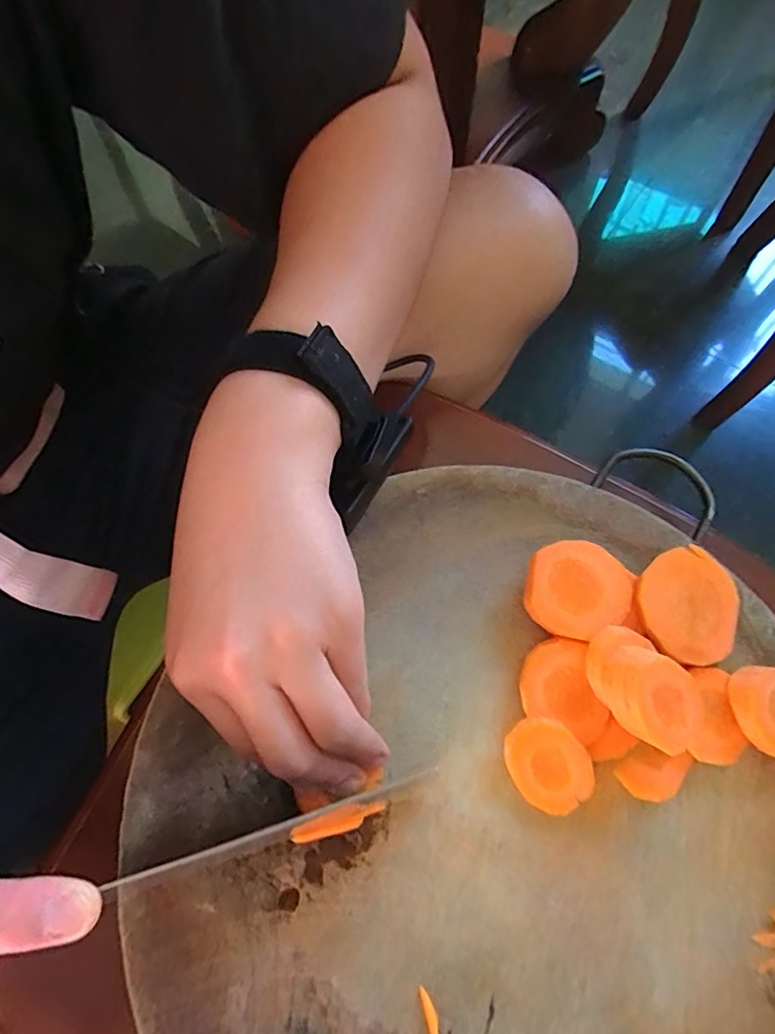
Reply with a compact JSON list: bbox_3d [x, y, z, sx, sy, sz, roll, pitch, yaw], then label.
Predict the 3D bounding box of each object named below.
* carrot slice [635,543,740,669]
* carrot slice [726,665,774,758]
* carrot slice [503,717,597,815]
[{"bbox_3d":[0.152,0.044,0.260,0.051,0.005,0.055,1,77,-4],"label":"carrot slice"},{"bbox_3d":[0.185,0.093,0.247,0.037,0.015,0.043,-19,69,-5],"label":"carrot slice"},{"bbox_3d":[0.075,0.115,0.241,0.035,0.007,0.041,-43,74,4],"label":"carrot slice"}]

